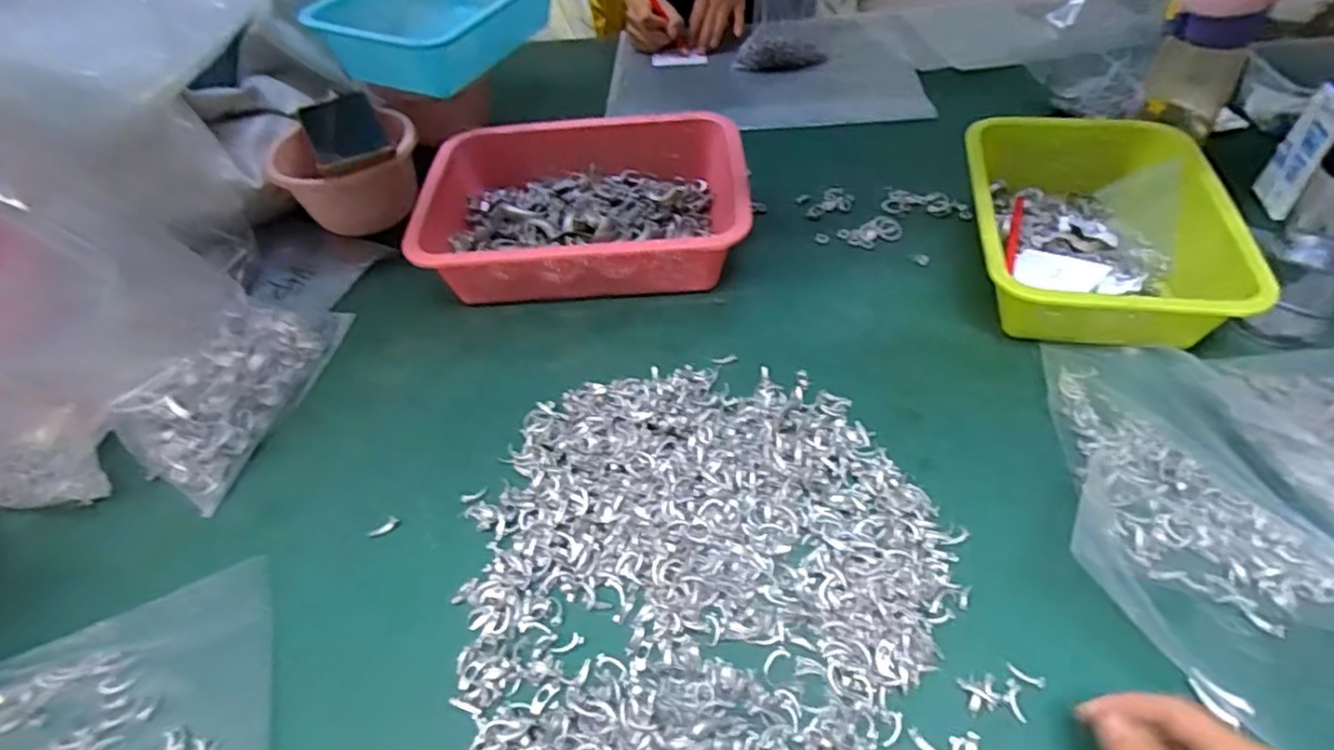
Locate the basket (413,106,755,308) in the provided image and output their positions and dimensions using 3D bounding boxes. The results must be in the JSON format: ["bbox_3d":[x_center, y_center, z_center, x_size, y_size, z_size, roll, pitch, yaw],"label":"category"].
[{"bbox_3d":[-0.078,-0.170,0.676,0.293,0.086,0.194,-6,46,0],"label":"basket"}]

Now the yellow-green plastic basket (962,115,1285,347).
[{"bbox_3d":[0.369,-0.135,0.614,0.193,0.072,0.258,6,47,11],"label":"yellow-green plastic basket"}]

